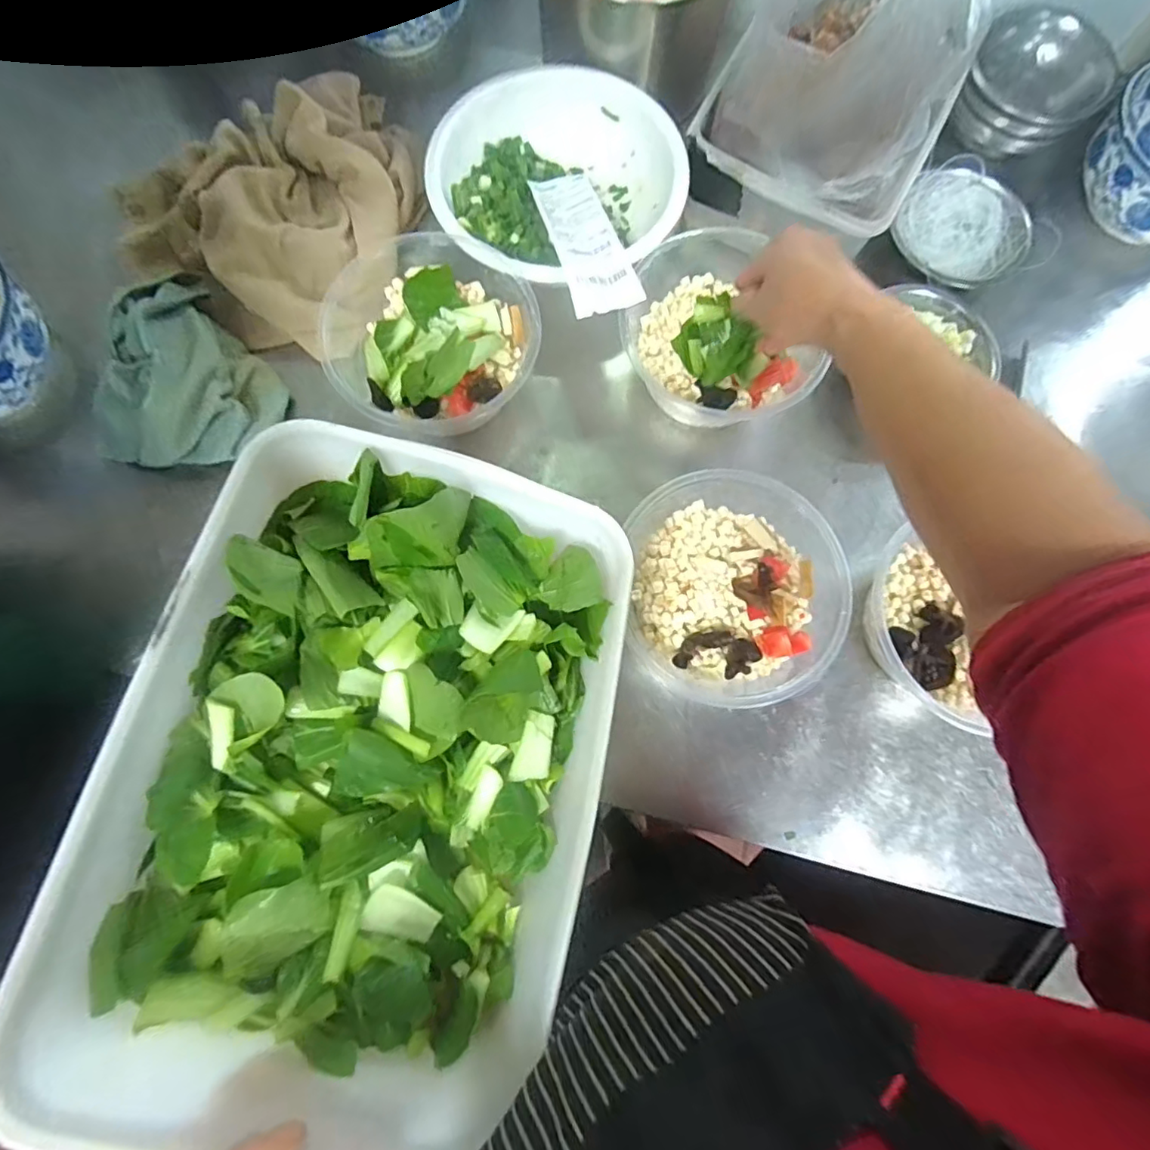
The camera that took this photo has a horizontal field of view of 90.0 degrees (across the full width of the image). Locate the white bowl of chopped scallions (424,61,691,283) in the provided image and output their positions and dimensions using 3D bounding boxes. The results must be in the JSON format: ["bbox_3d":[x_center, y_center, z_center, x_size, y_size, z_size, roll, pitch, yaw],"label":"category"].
[{"bbox_3d":[-0.014,-0.338,0.519,0.216,0.070,0.215,1,73,-2],"label":"white bowl of chopped scallions"}]

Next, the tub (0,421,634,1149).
[{"bbox_3d":[-0.095,0.090,0.304,0.235,0.102,0.326,13,80,-10],"label":"tub"}]

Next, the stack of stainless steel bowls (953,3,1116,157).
[{"bbox_3d":[0.438,-0.469,0.548,0.124,0.056,0.119,31,75,7],"label":"stack of stainless steel bowls"}]

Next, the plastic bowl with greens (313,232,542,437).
[{"bbox_3d":[-0.122,-0.196,0.478,0.185,0.071,0.168,27,74,6],"label":"plastic bowl with greens"}]

